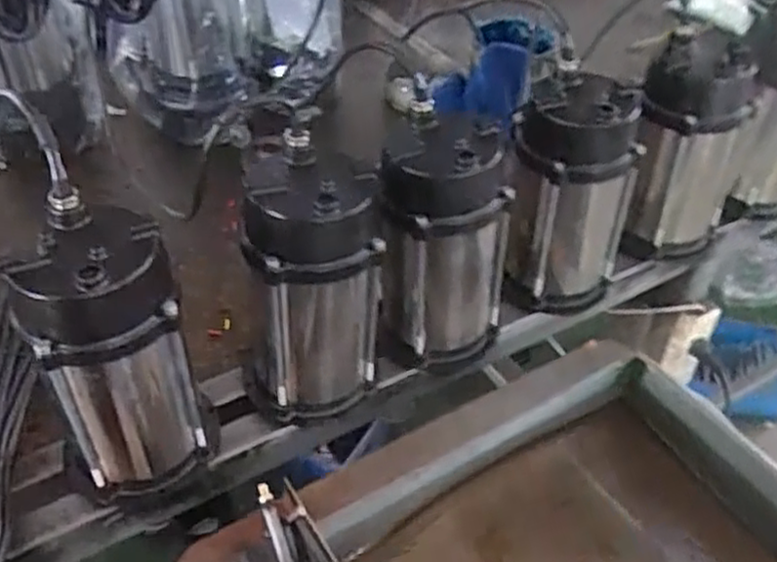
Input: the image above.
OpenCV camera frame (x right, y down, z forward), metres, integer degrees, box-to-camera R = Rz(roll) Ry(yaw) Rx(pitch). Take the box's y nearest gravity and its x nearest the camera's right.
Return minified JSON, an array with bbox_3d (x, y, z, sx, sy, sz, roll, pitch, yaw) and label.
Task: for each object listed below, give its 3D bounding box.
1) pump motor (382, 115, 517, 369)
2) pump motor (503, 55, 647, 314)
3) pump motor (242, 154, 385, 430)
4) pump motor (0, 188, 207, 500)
[{"bbox_3d":[0.058,-0.027,0.763,0.124,0.265,0.108,7,42,5],"label":"pump motor"},{"bbox_3d":[0.201,-0.088,0.832,0.133,0.253,0.114,14,43,12],"label":"pump motor"},{"bbox_3d":[-0.076,0.013,0.706,0.134,0.248,0.104,-8,43,-11],"label":"pump motor"},{"bbox_3d":[-0.231,0.067,0.630,0.109,0.253,0.104,-17,46,-21],"label":"pump motor"}]

